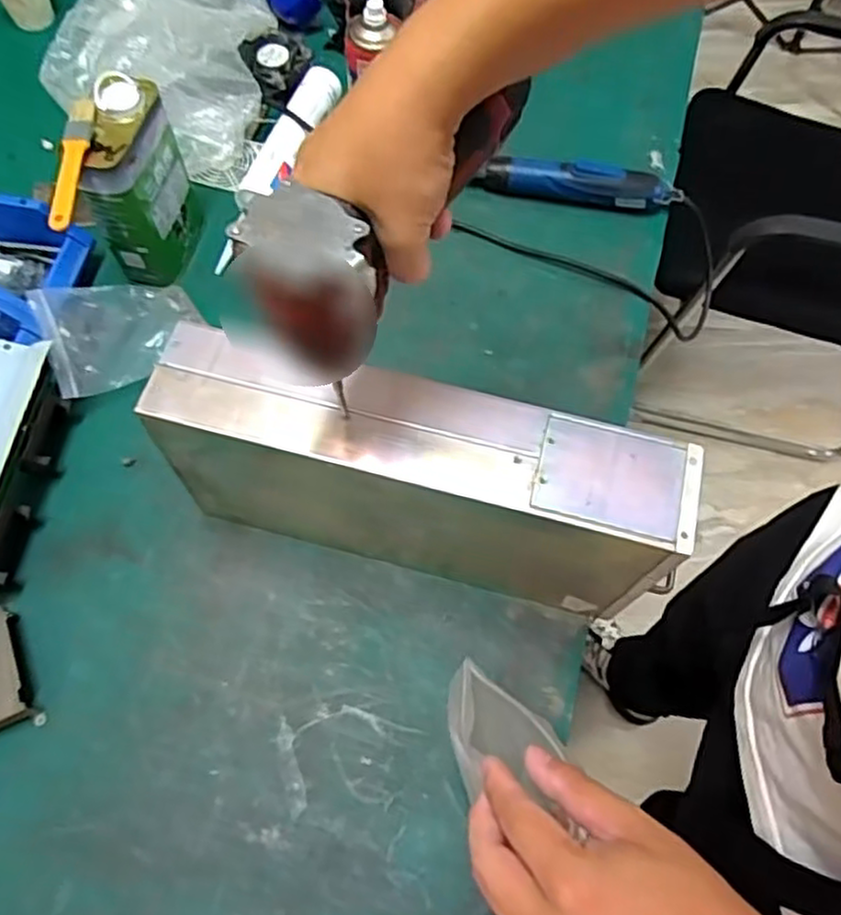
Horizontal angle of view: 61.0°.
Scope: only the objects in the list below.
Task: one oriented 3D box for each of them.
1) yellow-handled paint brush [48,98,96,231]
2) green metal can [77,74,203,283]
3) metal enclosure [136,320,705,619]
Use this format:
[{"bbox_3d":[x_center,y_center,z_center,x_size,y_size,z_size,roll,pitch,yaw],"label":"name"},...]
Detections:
[{"bbox_3d":[-0.312,-0.264,0.638,0.021,0.016,0.140,0,65,-1],"label":"yellow-handled paint brush"},{"bbox_3d":[-0.287,-0.279,0.737,0.060,0.178,0.114,8,65,3],"label":"green metal can"},{"bbox_3d":[-0.004,0.021,0.596,0.391,0.204,0.088,14,65,5],"label":"metal enclosure"}]

